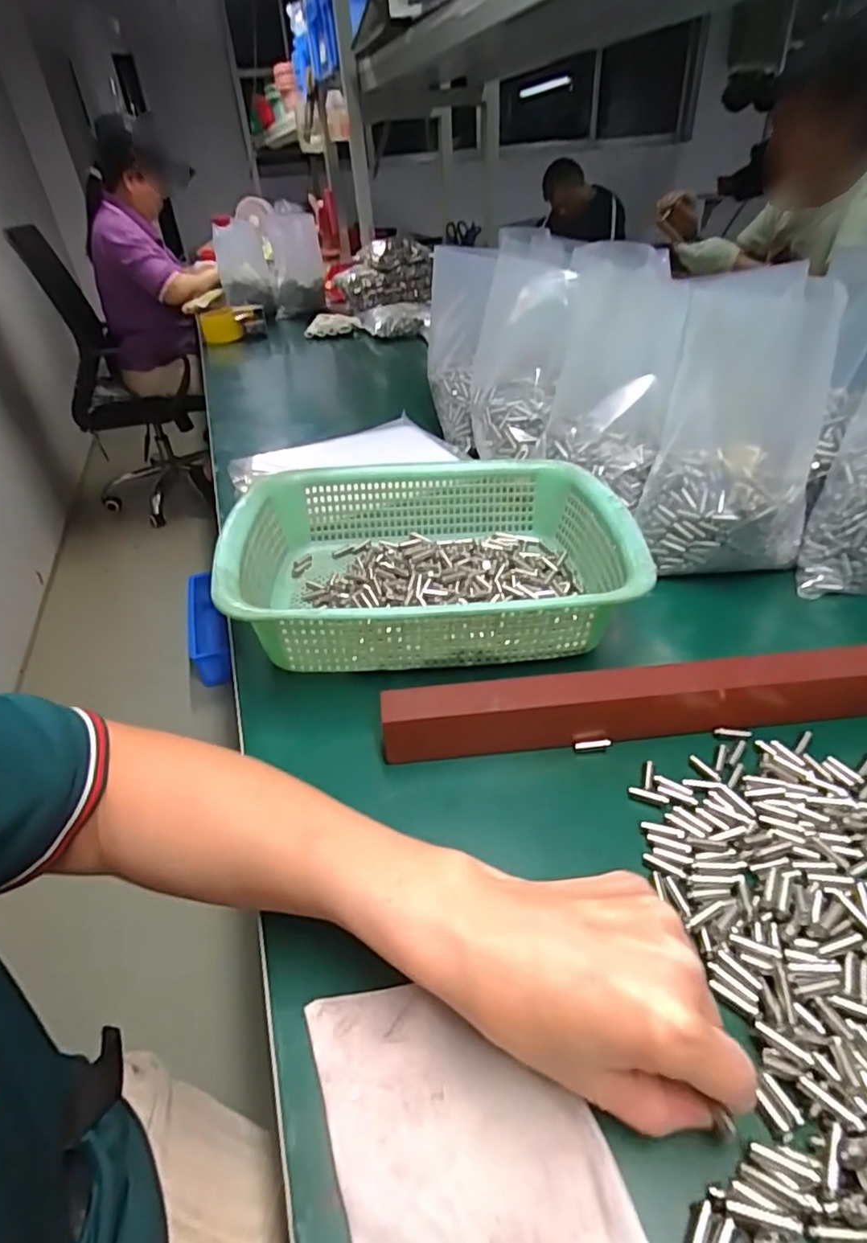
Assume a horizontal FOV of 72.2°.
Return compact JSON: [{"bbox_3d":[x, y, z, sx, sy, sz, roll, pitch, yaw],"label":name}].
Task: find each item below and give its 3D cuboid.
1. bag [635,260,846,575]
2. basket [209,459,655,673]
[{"bbox_3d":[0.248,-0.154,0.483,0.123,0.199,0.127,14,41,24],"label":"bag"},{"bbox_3d":[0.000,-0.049,0.469,0.289,0.089,0.220,-6,37,-2],"label":"basket"}]

